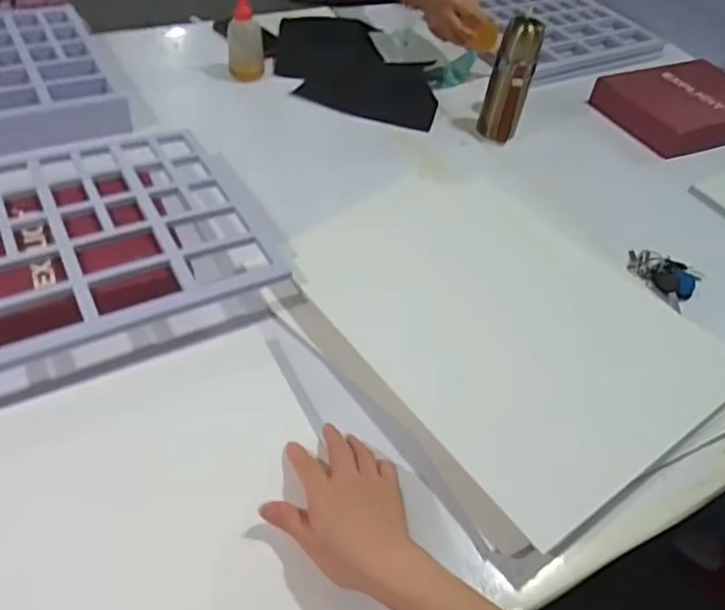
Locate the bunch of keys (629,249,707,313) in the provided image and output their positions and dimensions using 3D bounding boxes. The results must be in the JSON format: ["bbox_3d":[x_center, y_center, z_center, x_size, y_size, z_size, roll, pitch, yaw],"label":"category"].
[{"bbox_3d":[0.406,-0.039,0.818,0.096,0.027,0.084,37,52,25],"label":"bunch of keys"}]

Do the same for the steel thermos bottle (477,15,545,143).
[{"bbox_3d":[0.245,-0.373,0.990,0.065,0.183,0.057,14,46,5],"label":"steel thermos bottle"}]

